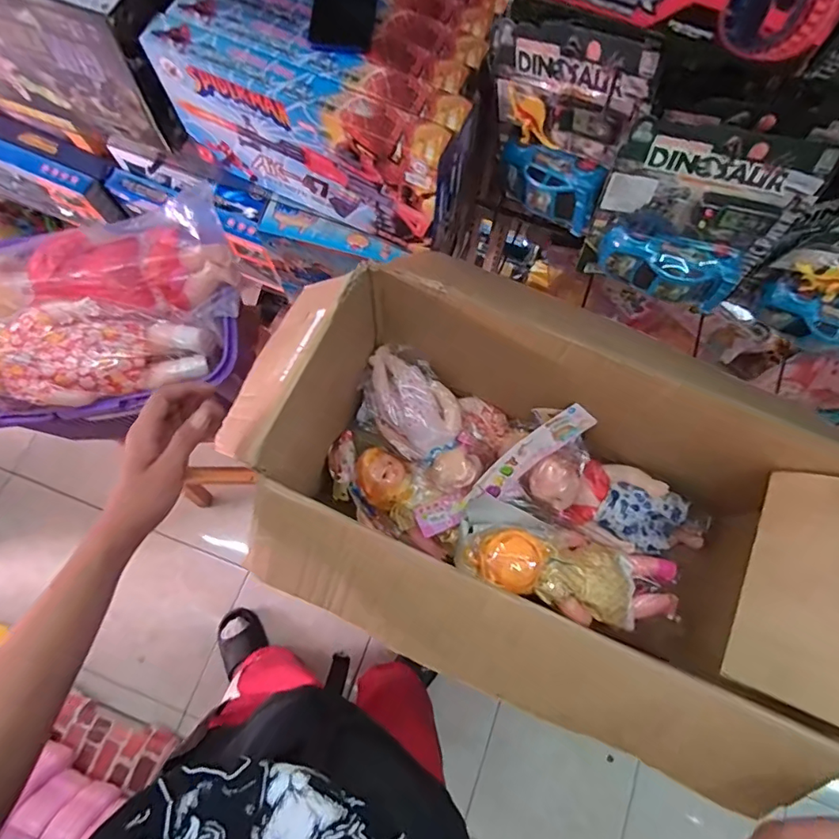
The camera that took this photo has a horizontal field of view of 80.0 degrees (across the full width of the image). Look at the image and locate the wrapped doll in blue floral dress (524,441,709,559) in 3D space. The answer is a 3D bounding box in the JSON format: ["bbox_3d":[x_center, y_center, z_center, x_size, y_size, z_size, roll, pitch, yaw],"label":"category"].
[{"bbox_3d":[0.313,0.134,0.786,0.308,0.062,0.122,24,95,-9],"label":"wrapped doll in blue floral dress"}]

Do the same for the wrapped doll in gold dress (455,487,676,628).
[{"bbox_3d":[0.223,0.224,0.747,0.335,0.073,0.122,18,74,4],"label":"wrapped doll in gold dress"}]

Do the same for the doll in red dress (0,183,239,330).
[{"bbox_3d":[-0.446,-0.196,0.678,0.364,0.080,0.172,-10,74,-4],"label":"doll in red dress"}]

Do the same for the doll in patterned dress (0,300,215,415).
[{"bbox_3d":[-0.471,-0.082,0.643,0.369,0.079,0.117,-3,73,-17],"label":"doll in patterned dress"}]

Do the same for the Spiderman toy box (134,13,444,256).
[{"bbox_3d":[-0.149,-0.369,0.676,0.390,0.185,0.051,25,74,6],"label":"Spiderman toy box"}]

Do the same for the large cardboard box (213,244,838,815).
[{"bbox_3d":[0.119,0.125,0.654,0.707,0.328,0.386,26,75,6],"label":"large cardboard box"}]

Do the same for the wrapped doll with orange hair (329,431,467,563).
[{"bbox_3d":[-0.039,0.121,0.790,0.231,0.066,0.117,24,74,6],"label":"wrapped doll with orange hair"}]

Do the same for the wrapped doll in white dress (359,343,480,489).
[{"bbox_3d":[0.007,0.003,0.775,0.229,0.099,0.112,41,77,10],"label":"wrapped doll in white dress"}]

